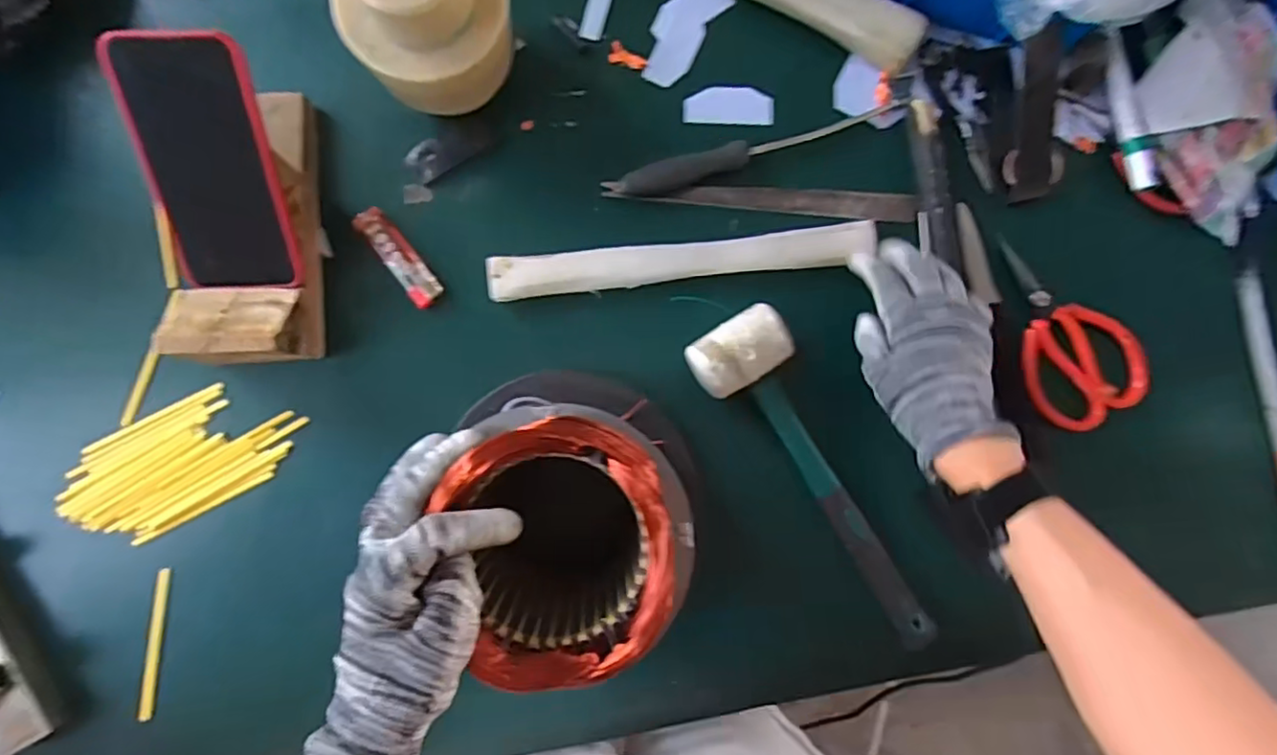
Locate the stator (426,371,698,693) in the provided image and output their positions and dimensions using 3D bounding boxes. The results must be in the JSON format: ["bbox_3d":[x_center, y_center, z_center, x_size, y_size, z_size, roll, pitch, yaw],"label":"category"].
[{"bbox_3d":[-0.038,0.077,0.404,0.143,0.169,0.170,-1,85,-2],"label":"stator"}]

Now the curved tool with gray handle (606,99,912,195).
[{"bbox_3d":[0.095,-0.180,0.504,0.244,0.024,0.023,-14,88,-3],"label":"curved tool with gray handle"}]

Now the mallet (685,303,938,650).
[{"bbox_3d":[0.143,0.067,0.480,0.077,0.049,0.268,-38,89,-4],"label":"mallet"}]

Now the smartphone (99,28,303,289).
[{"bbox_3d":[-0.289,-0.140,0.430,0.081,0.013,0.165,0,121,-2],"label":"smartphone"}]

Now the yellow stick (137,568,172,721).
[{"bbox_3d":[-0.361,0.199,0.473,0.009,0.009,0.109,5,87,-2],"label":"yellow stick"}]

